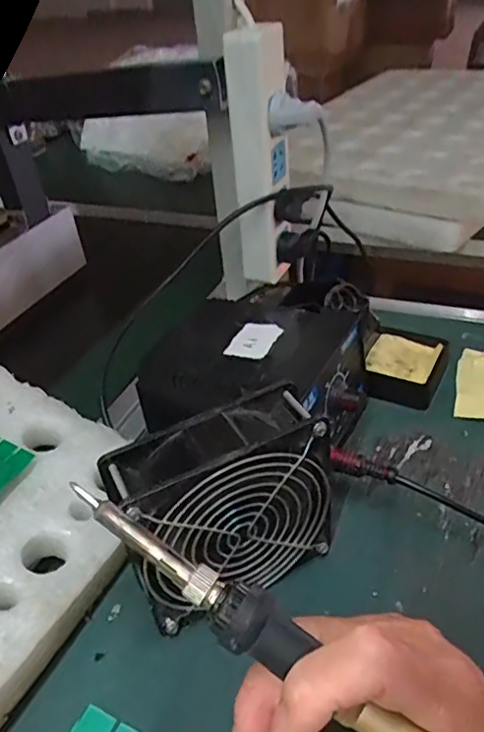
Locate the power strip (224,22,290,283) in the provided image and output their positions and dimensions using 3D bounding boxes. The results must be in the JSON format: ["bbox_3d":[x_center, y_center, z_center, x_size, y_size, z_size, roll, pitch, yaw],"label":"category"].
[{"bbox_3d":[0.020,-0.184,0.533,0.042,0.221,0.054,12,40,23],"label":"power strip"}]

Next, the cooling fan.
[{"bbox_3d":[-0.009,0.084,0.333,0.121,0.116,0.051,-24,40,-23],"label":"cooling fan"}]

